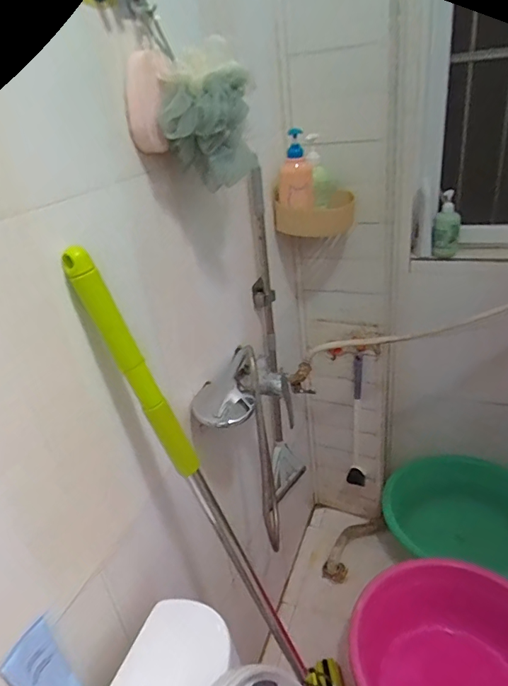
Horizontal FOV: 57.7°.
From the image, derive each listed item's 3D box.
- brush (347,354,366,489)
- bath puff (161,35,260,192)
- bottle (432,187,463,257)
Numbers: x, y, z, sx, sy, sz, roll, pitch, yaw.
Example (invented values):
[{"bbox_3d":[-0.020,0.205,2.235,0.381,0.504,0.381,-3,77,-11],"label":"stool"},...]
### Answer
[{"bbox_3d":[0.320,0.255,1.432,0.065,0.456,0.068,-1,28,11],"label":"brush"},{"bbox_3d":[-0.061,-0.309,0.631,0.115,0.177,0.098,-7,28,-1],"label":"bath puff"},{"bbox_3d":[0.558,-0.337,1.326,0.071,0.170,0.061,11,33,30],"label":"bottle"}]

